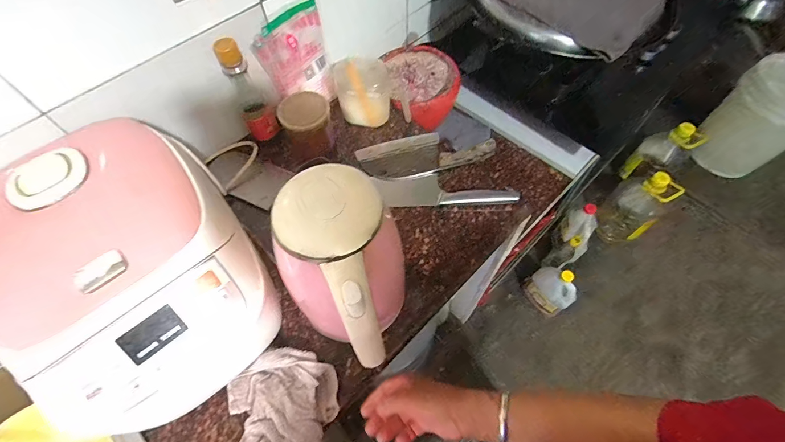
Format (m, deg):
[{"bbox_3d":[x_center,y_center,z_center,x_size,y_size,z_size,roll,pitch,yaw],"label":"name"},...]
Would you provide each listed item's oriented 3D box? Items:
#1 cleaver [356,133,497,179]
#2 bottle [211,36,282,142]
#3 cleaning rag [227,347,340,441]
[{"bbox_3d":[0.060,-0.126,0.664,0.235,0.022,0.094,-14,63,-5],"label":"cleaver"},{"bbox_3d":[-0.243,-0.215,0.612,0.053,0.170,0.059,-28,65,-12],"label":"bottle"},{"bbox_3d":[-0.133,0.256,0.450,0.136,0.039,0.179,-16,63,-6],"label":"cleaning rag"}]

